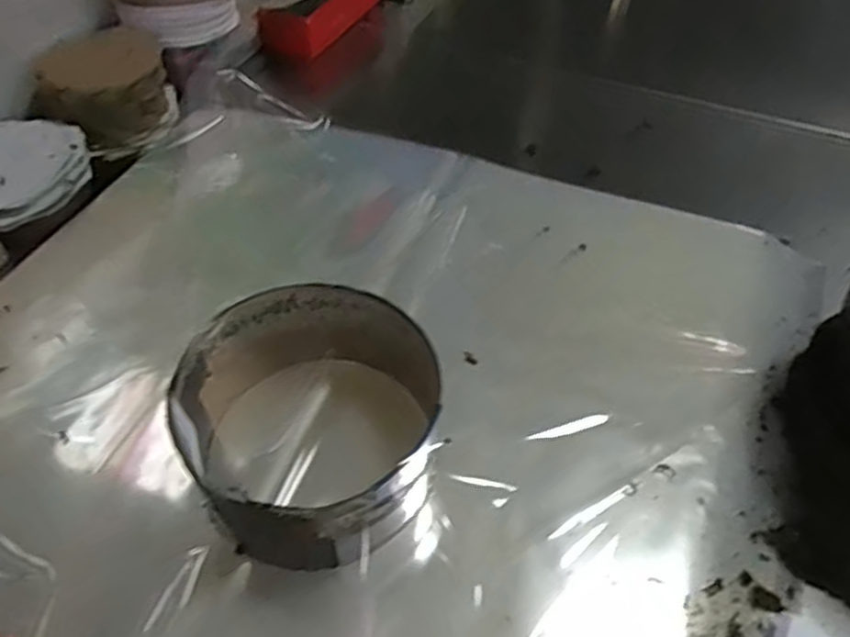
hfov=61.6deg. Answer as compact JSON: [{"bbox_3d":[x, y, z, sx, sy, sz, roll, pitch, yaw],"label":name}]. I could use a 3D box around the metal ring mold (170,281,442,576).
[{"bbox_3d":[-0.088,0.078,0.531,0.173,0.104,0.186,-6,49,-5],"label":"metal ring mold"}]

